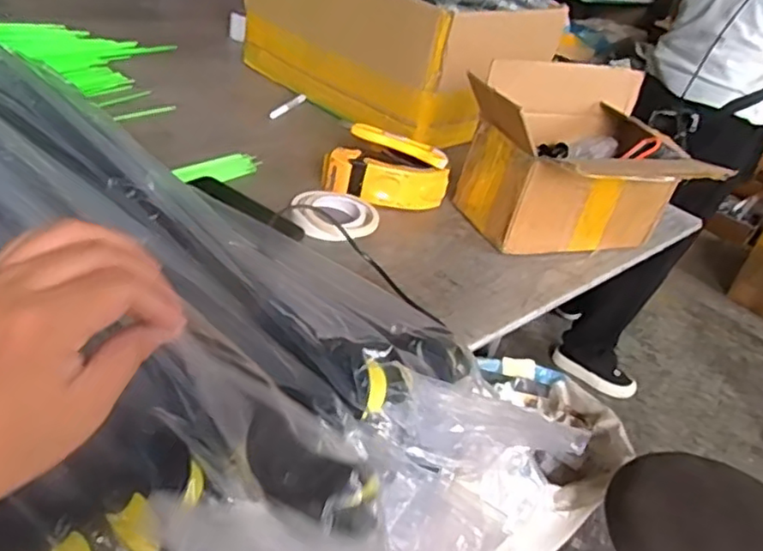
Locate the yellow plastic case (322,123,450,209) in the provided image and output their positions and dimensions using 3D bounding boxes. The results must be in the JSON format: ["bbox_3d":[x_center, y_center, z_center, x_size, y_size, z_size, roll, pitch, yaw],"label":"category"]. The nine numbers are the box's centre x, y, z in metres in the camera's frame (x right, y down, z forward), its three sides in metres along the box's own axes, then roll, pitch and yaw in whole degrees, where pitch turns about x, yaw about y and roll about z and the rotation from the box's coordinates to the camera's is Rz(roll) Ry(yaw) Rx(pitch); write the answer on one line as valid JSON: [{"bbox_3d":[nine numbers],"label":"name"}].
[{"bbox_3d":[0.006,-0.135,0.882,0.155,0.077,0.118,22,34,12],"label":"yellow plastic case"}]

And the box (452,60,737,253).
[{"bbox_3d":[0.261,-0.140,0.851,0.277,0.195,0.223,-4,38,-25],"label":"box"}]

